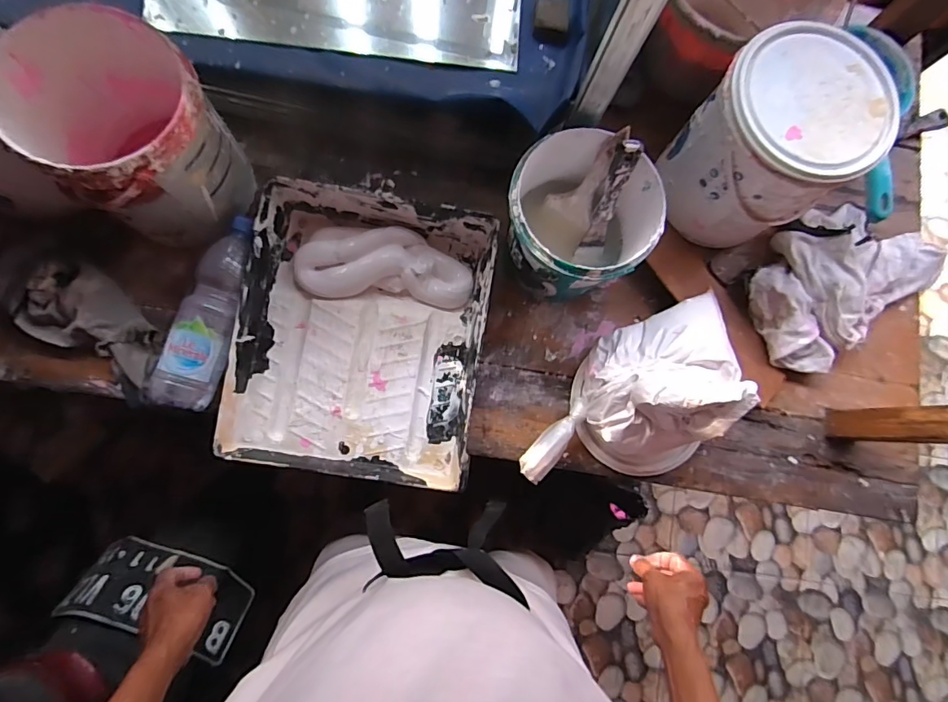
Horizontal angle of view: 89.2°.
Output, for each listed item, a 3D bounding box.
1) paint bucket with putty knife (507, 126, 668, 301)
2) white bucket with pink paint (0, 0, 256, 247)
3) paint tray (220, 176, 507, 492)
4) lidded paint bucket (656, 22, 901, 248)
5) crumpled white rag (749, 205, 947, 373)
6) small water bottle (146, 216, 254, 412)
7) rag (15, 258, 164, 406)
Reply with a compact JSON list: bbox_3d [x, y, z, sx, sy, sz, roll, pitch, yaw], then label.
[{"bbox_3d":[0.121,-0.149,0.583,0.166,0.168,0.155,1,83,-5],"label":"paint bucket with putty knife"},{"bbox_3d":[-0.375,-0.237,0.537,0.182,0.171,0.176,37,82,0],"label":"white bucket with pink paint"},{"bbox_3d":[-0.139,-0.021,0.610,0.297,0.063,0.346,9,83,-4],"label":"paint tray"},{"bbox_3d":[0.356,-0.251,0.592,0.174,0.182,0.176,1,83,-5],"label":"lidded paint bucket"},{"bbox_3d":[0.507,-0.107,0.670,0.295,0.044,0.182,-35,87,-8],"label":"crumpled white rag"},{"bbox_3d":[-0.317,-0.048,0.578,0.061,0.056,0.234,14,82,-3],"label":"small water bottle"},{"bbox_3d":[-0.459,-0.031,0.586,0.180,0.045,0.110,32,82,-1],"label":"rag"}]

